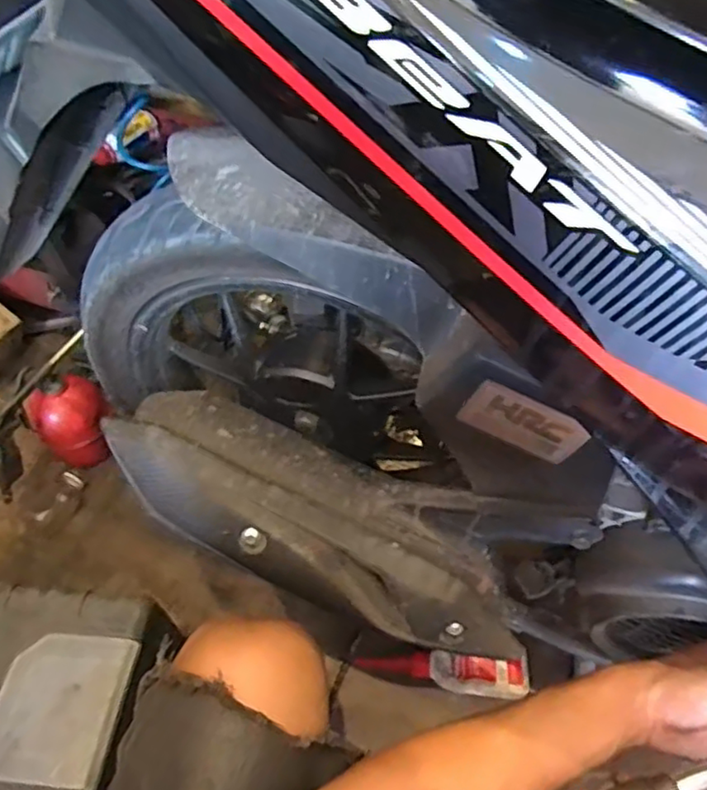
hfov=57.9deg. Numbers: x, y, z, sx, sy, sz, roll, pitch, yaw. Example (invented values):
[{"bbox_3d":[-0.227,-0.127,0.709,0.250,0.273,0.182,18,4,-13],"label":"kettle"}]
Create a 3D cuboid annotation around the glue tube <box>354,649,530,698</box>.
[{"bbox_3d":[0.101,0.319,0.740,0.193,0.030,0.050,4,52,5],"label":"glue tube"}]

